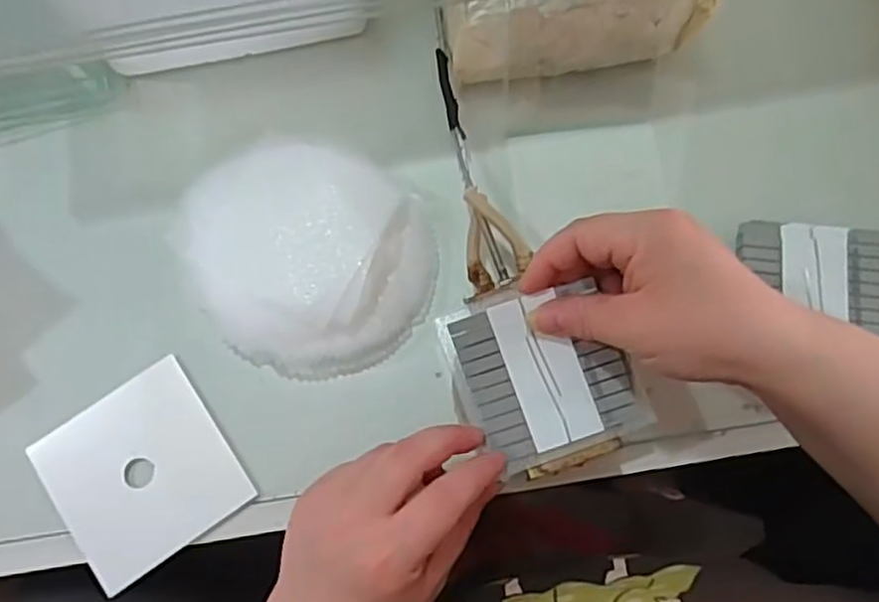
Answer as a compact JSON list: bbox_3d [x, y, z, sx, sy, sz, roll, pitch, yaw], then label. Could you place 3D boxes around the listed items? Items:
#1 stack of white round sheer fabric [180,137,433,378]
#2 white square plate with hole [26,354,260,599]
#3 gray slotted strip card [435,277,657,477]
[{"bbox_3d":[-0.076,-0.024,0.408,0.142,0.040,0.128,21,79,5],"label":"stack of white round sheer fabric"},{"bbox_3d":[-0.167,0.096,0.401,0.094,0.004,0.096,-34,80,-6],"label":"white square plate with hole"},{"bbox_3d":[0.054,0.037,0.366,0.086,0.008,0.085,-20,85,2],"label":"gray slotted strip card"}]

